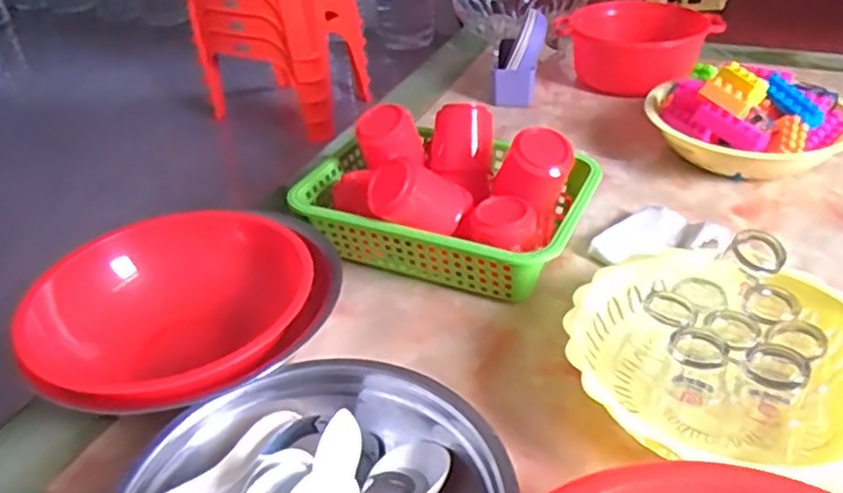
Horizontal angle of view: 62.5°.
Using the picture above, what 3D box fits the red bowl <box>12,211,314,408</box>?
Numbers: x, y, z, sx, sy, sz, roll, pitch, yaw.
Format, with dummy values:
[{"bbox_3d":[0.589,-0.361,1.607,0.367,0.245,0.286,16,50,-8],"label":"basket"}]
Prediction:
[{"bbox_3d":[-0.227,0.066,0.646,0.240,0.095,0.229,-2,35,1],"label":"red bowl"}]

